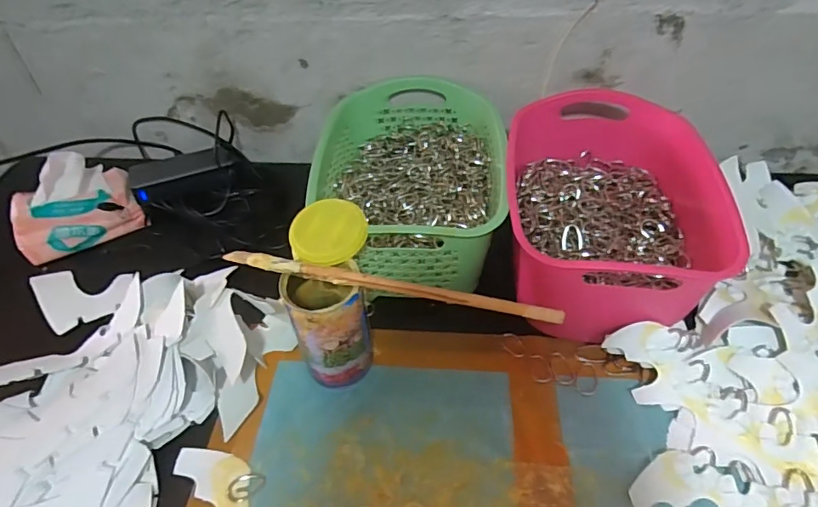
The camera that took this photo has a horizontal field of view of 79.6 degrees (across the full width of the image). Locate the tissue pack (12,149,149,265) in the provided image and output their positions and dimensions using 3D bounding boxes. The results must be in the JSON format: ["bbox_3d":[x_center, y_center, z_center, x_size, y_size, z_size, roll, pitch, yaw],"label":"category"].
[{"bbox_3d":[-0.408,-0.067,0.594,0.127,0.075,0.113,-25,51,-19],"label":"tissue pack"}]

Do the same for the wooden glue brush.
[{"bbox_3d":[-0.019,0.024,0.382,0.268,0.011,0.011,9,49,12],"label":"wooden glue brush"}]

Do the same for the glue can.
[{"bbox_3d":[-0.068,0.063,0.435,0.060,0.120,0.067,-8,47,-4],"label":"glue can"}]

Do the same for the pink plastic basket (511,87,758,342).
[{"bbox_3d":[0.197,-0.041,0.511,0.191,0.118,0.267,5,48,8],"label":"pink plastic basket"}]

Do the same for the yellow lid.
[{"bbox_3d":[-0.068,-0.018,0.413,0.064,0.005,0.062,-3,64,6],"label":"yellow lid"}]

